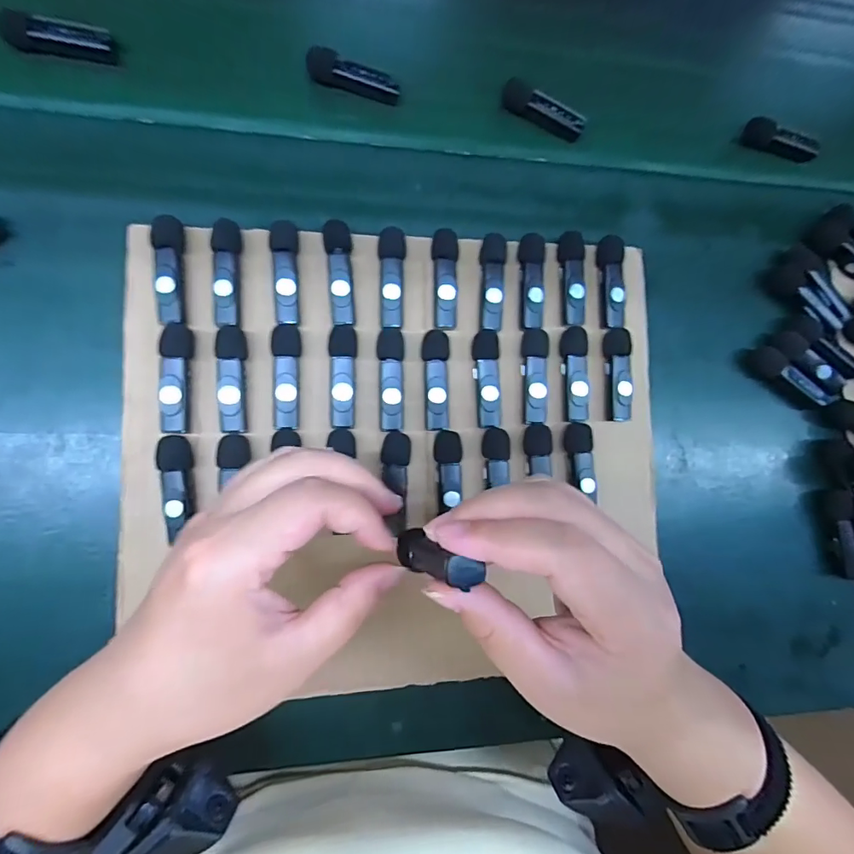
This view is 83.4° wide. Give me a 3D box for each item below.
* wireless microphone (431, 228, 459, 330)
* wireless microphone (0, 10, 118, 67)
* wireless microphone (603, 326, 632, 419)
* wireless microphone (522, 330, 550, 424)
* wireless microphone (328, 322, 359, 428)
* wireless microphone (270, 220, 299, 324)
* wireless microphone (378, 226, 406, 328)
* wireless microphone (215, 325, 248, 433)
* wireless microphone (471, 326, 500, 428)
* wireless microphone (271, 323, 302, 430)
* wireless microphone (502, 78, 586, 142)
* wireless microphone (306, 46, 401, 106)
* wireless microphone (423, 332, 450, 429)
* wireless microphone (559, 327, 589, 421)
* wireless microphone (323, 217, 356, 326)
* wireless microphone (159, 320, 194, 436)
[{"bbox_3d":[0.012,-0.099,0.320,0.016,0.014,0.065,1,87,-9],"label":"wireless microphone"},{"bbox_3d":[-0.235,-0.245,0.304,0.065,0.023,0.015,1,87,-9],"label":"wireless microphone"},{"bbox_3d":[0.134,-0.037,0.337,0.016,0.018,0.065,2,86,-9],"label":"wireless microphone"},{"bbox_3d":[0.074,-0.035,0.323,0.016,0.013,0.064,3,86,-9],"label":"wireless microphone"},{"bbox_3d":[-0.054,-0.032,0.308,0.017,0.020,0.065,2,86,-9],"label":"wireless microphone"},{"bbox_3d":[-0.090,-0.098,0.304,0.016,0.016,0.065,0,87,-9],"label":"wireless microphone"},{"bbox_3d":[-0.023,-0.098,0.313,0.017,0.011,0.064,1,87,-9],"label":"wireless microphone"},{"bbox_3d":[-0.119,-0.029,0.295,0.016,0.016,0.064,-3,87,-9],"label":"wireless microphone"},{"bbox_3d":[0.040,-0.033,0.320,0.017,0.013,0.065,-1,87,-9],"label":"wireless microphone"},{"bbox_3d":[-0.088,-0.032,0.302,0.017,0.020,0.064,1,87,-9],"label":"wireless microphone"},{"bbox_3d":[0.086,-0.235,0.356,0.064,0.020,0.015,21,84,-7],"label":"wireless microphone"},{"bbox_3d":[-0.051,-0.245,0.336,0.064,0.018,0.017,10,85,-8],"label":"wireless microphone"},{"bbox_3d":[0.005,-0.030,0.316,0.017,0.015,0.064,1,87,-9],"label":"wireless microphone"},{"bbox_3d":[0.103,-0.037,0.328,0.016,0.012,0.064,-3,87,-9],"label":"wireless microphone"},{"bbox_3d":[-0.056,-0.099,0.309,0.017,0.014,0.067,-4,87,-9],"label":"wireless microphone"},{"bbox_3d":[-0.151,-0.029,0.290,0.017,0.013,0.065,0,87,-9],"label":"wireless microphone"}]

